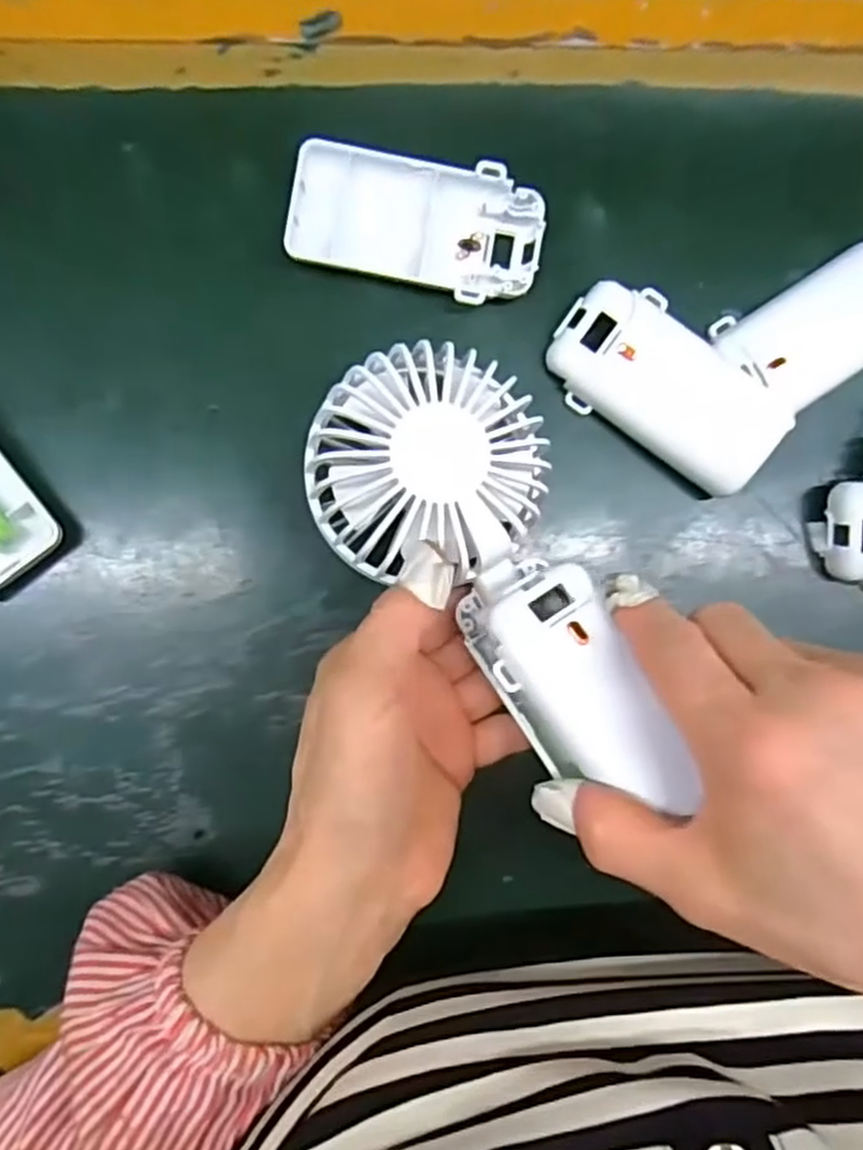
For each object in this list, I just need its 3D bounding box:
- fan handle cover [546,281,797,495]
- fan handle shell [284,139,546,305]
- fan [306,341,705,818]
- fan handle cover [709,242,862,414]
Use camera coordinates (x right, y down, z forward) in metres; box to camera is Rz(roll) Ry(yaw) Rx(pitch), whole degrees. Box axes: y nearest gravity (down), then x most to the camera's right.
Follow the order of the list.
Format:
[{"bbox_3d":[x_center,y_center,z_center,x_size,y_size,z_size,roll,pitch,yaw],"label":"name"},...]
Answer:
[{"bbox_3d":[0.092,-0.073,0.296,0.094,0.019,0.048,39,88,-5],"label":"fan handle cover"},{"bbox_3d":[-0.006,-0.134,0.288,0.094,0.015,0.048,7,91,-5],"label":"fan handle shell"},{"bbox_3d":[0.023,0.002,0.255,0.077,0.039,0.164,-31,80,-4],"label":"fan"},{"bbox_3d":[0.158,-0.099,0.304,0.080,0.016,0.045,-29,94,-4],"label":"fan handle cover"}]

